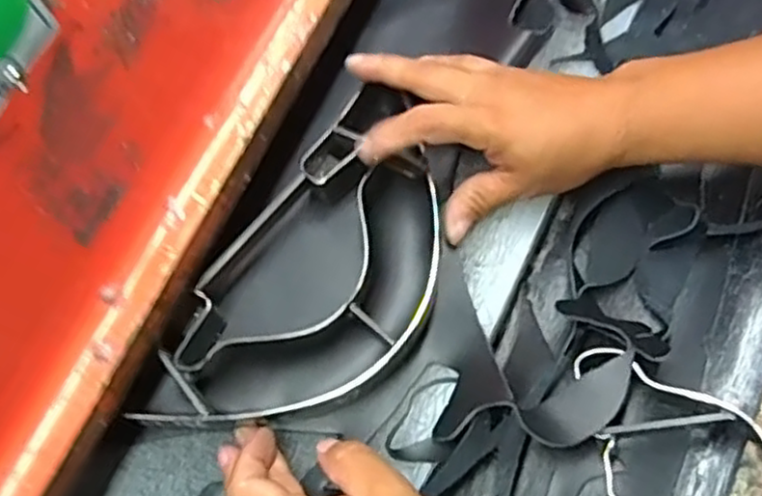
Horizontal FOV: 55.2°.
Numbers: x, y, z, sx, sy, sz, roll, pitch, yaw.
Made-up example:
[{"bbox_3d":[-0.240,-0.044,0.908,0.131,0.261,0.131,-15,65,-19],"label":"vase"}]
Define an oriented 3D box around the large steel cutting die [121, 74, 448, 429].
[{"bbox_3d":[-0.031,0.021,0.427,0.118,0.049,0.228,36,76,13],"label":"large steel cutting die"}]

